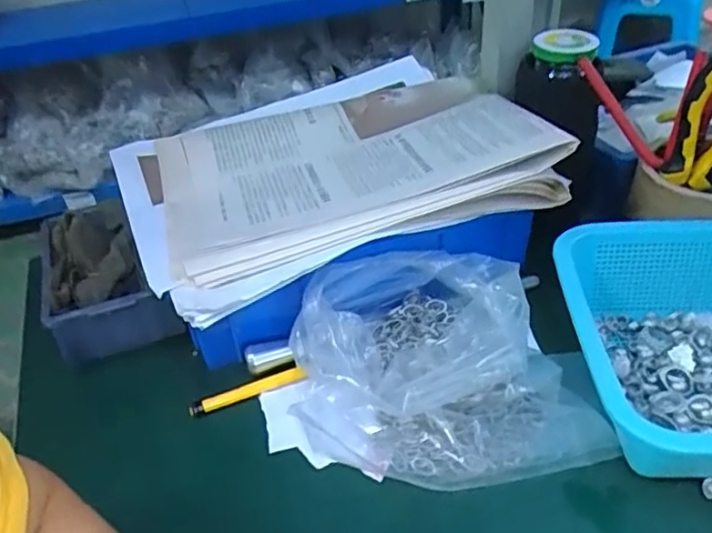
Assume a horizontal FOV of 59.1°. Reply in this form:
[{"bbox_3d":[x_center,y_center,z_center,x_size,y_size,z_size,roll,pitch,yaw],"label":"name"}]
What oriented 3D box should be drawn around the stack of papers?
[{"bbox_3d":[-0.034,-0.084,0.484,0.279,0.051,0.243,-17,39,-16],"label":"stack of papers"}]

